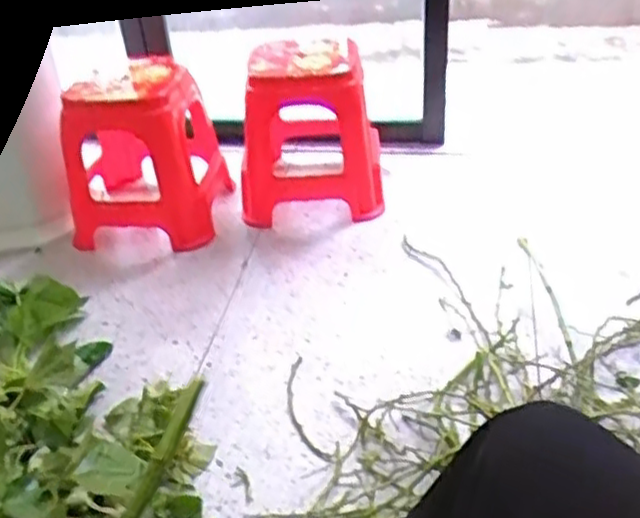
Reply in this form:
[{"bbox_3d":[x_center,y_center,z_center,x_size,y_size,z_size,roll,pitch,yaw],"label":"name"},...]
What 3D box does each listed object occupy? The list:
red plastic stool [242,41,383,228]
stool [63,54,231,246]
[{"bbox_3d":[-0.030,-0.300,1.698,0.317,0.388,0.317,-4,34,3],"label":"red plastic stool"},{"bbox_3d":[-0.394,-0.246,1.684,0.311,0.347,0.319,3,35,13],"label":"stool"}]

